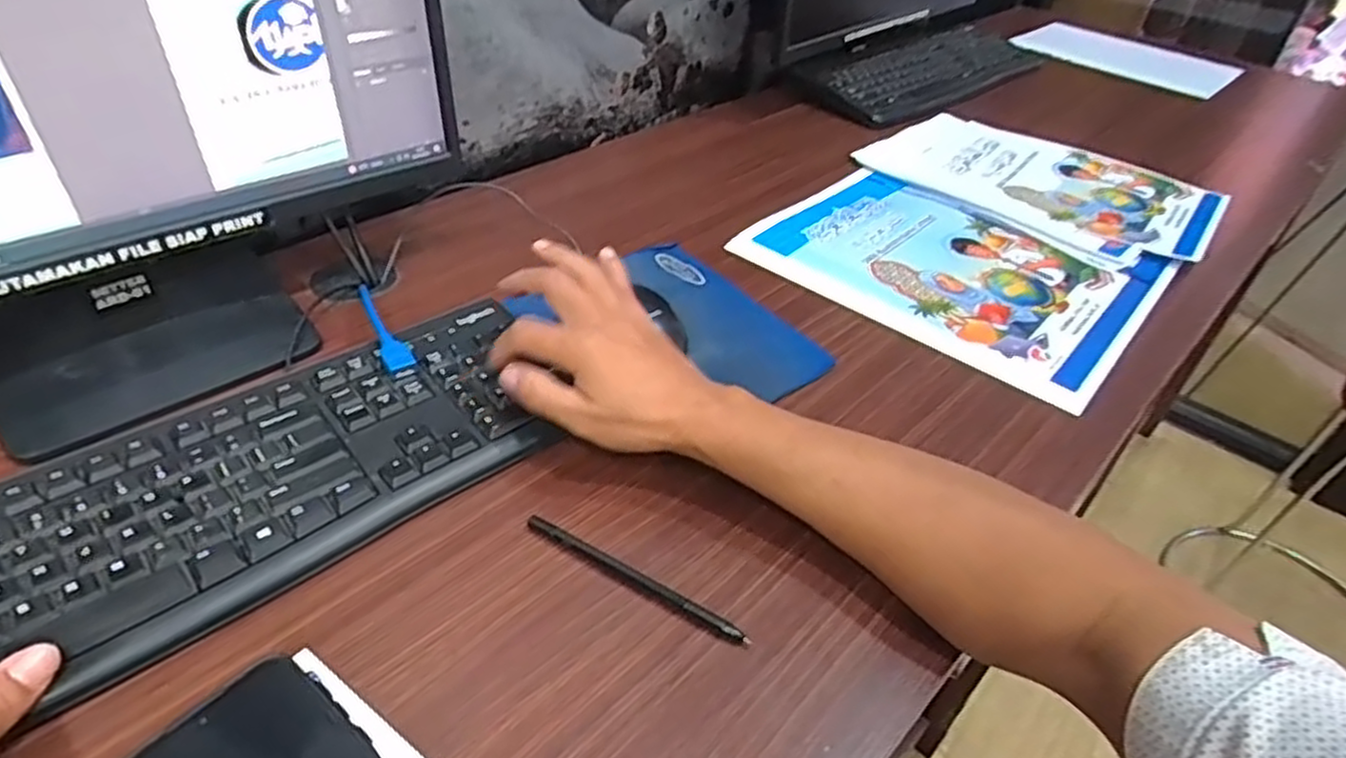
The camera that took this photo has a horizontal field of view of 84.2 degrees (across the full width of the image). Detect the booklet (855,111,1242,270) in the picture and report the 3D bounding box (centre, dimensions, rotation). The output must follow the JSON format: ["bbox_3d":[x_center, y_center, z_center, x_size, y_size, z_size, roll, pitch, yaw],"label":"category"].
[{"bbox_3d":[0.407,-0.226,0.827,0.345,0.014,0.241,31,47,26],"label":"booklet"}]

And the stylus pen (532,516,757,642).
[{"bbox_3d":[-0.022,0.107,0.402,0.139,0.007,0.007,24,44,20],"label":"stylus pen"}]

